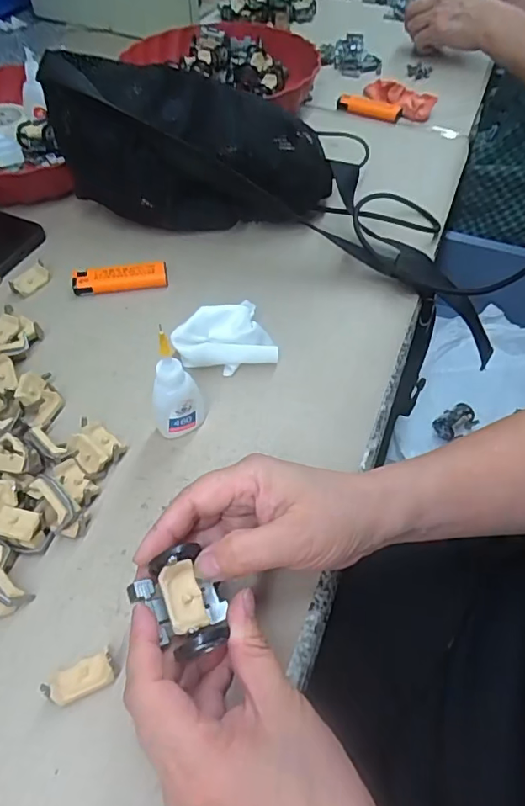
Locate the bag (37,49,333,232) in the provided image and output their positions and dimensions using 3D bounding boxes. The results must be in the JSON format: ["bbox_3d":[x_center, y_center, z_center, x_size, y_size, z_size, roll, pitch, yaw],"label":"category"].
[{"bbox_3d":[-0.066,-0.244,0.480,0.248,0.121,0.123,12,55,8],"label":"bag"}]

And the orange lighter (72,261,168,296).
[{"bbox_3d":[-0.126,-0.112,0.454,0.081,0.011,0.022,-5,55,-4],"label":"orange lighter"}]

